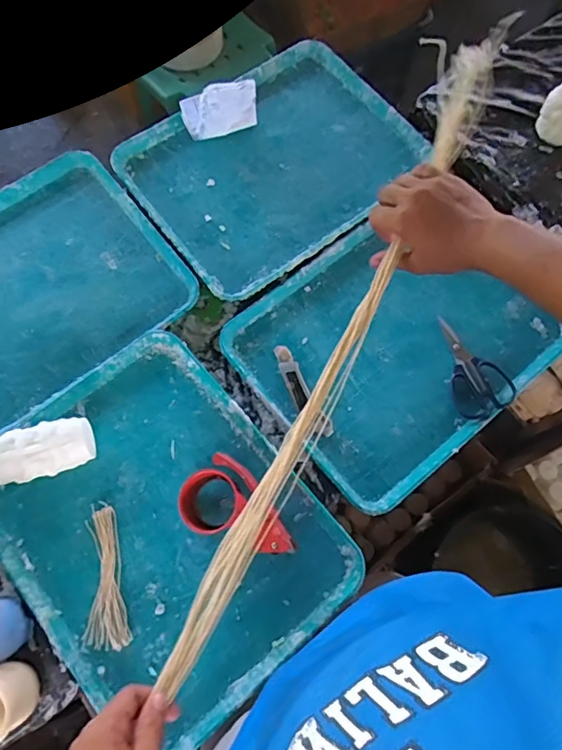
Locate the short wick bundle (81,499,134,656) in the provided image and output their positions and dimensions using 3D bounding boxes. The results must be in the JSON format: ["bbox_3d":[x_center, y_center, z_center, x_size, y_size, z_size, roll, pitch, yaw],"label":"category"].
[{"bbox_3d":[-0.224,0.252,0.638,0.052,0.010,0.169,-13,73,-6],"label":"short wick bundle"}]

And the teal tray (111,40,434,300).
[{"bbox_3d":[-0.007,-0.352,0.848,0.440,0.027,0.343,-34,76,-12],"label":"teal tray"}]

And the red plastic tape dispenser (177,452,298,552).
[{"bbox_3d":[-0.059,0.177,0.635,0.098,0.061,0.150,-39,77,-13],"label":"red plastic tape dispenser"}]

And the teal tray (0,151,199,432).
[{"bbox_3d":[-0.391,-0.117,0.762,0.441,0.028,0.339,-36,77,-13],"label":"teal tray"}]

